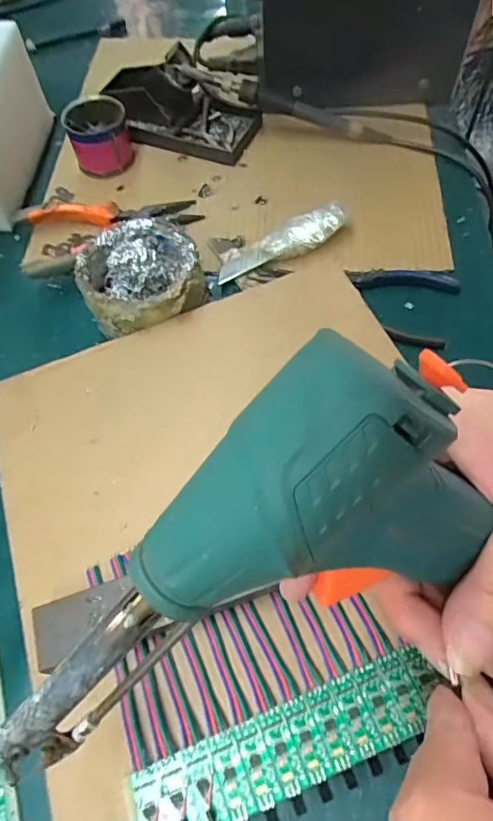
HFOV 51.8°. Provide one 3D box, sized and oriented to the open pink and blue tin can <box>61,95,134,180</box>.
[{"bbox_3d":[-0.135,-0.253,0.470,0.053,0.047,0.052,-2,61,3],"label":"open pink and blue tin can"}]

